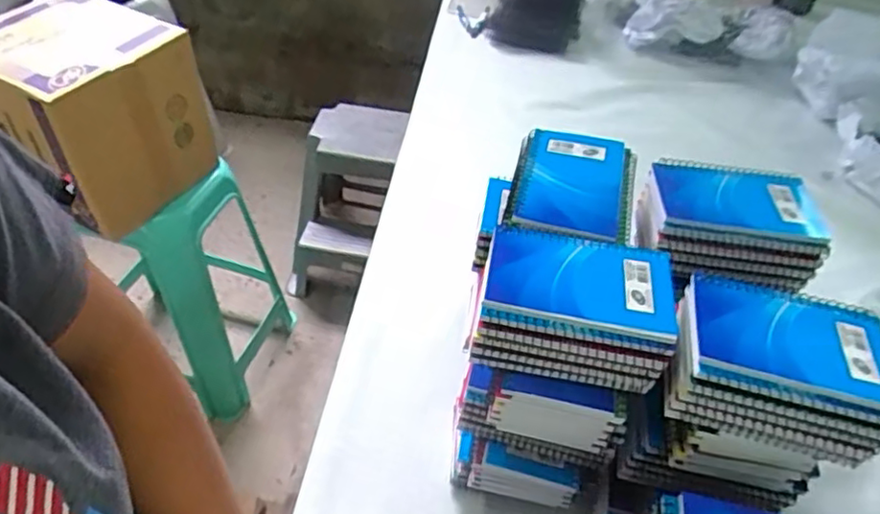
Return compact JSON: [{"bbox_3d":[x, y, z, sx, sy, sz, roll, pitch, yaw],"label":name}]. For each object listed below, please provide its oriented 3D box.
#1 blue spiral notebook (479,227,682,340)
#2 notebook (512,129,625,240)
[{"bbox_3d":[0.100,0.019,0.446,0.131,0.015,0.082,12,45,8],"label":"blue spiral notebook"},{"bbox_3d":[0.108,-0.063,0.516,0.079,0.010,0.124,12,45,8],"label":"notebook"}]

